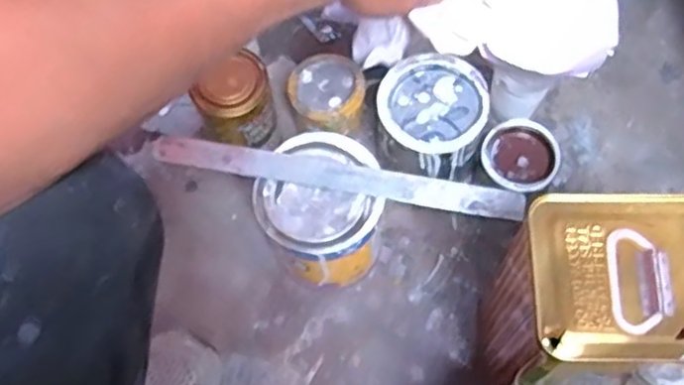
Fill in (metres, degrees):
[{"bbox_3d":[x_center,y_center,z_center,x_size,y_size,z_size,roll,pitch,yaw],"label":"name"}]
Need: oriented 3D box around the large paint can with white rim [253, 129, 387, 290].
[{"bbox_3d":[-0.015,0.024,0.628,0.100,0.143,0.108,-1,68,1],"label":"large paint can with white rim"}]

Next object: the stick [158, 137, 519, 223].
[{"bbox_3d":[-0.003,-0.014,0.570,0.303,0.008,0.025,10,65,5],"label":"stick"}]

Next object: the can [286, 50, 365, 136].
[{"bbox_3d":[-0.015,-0.092,0.713,0.078,0.069,0.085,-2,68,1],"label":"can"}]

